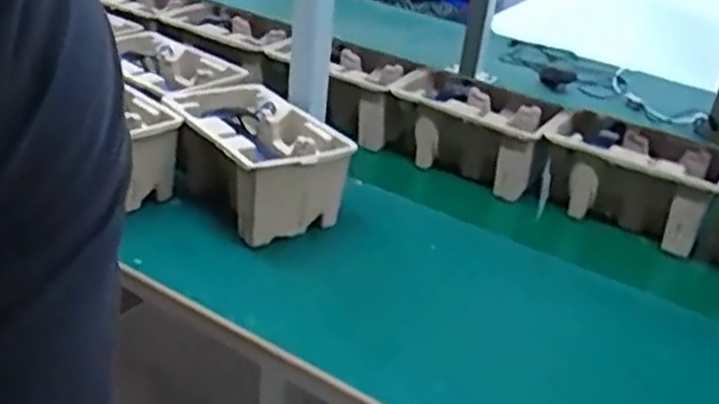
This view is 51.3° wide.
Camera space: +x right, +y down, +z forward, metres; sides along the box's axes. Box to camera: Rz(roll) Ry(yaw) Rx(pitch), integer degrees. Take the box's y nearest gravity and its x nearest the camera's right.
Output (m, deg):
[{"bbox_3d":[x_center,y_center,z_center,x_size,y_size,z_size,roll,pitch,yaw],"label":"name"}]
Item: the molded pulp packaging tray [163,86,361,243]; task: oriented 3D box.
[{"bbox_3d":[-0.117,-0.041,0.892,0.145,0.104,0.195,-15,32,-40],"label":"molded pulp packaging tray"}]

